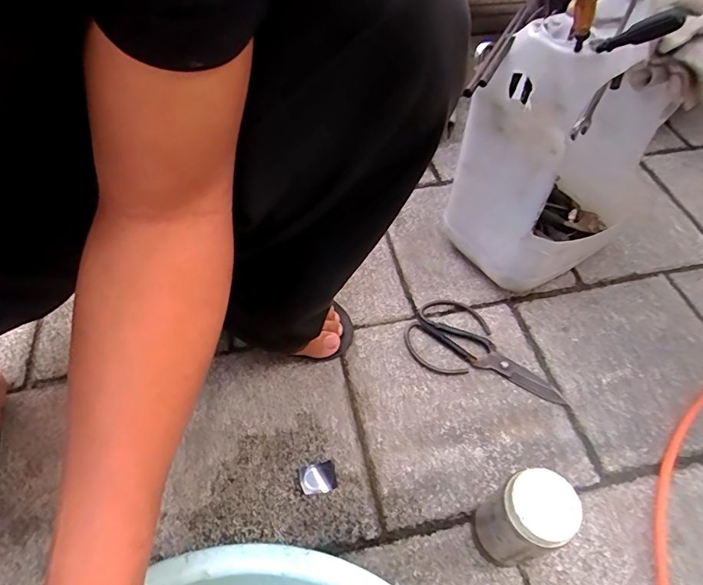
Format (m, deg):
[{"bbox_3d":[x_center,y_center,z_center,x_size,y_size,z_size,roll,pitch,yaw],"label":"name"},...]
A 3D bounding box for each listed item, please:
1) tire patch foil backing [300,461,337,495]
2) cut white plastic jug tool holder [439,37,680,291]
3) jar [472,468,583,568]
[{"bbox_3d":[-0.036,0.199,0.476,0.036,0.010,0.030,-10,56,-9],"label":"tire patch foil backing"},{"bbox_3d":[0.248,-0.163,0.547,0.217,0.320,0.161,-29,61,-20],"label":"cut white plastic jug tool holder"},{"bbox_3d":[0.149,0.203,0.399,0.060,0.127,0.057,1,55,-1],"label":"jar"}]

